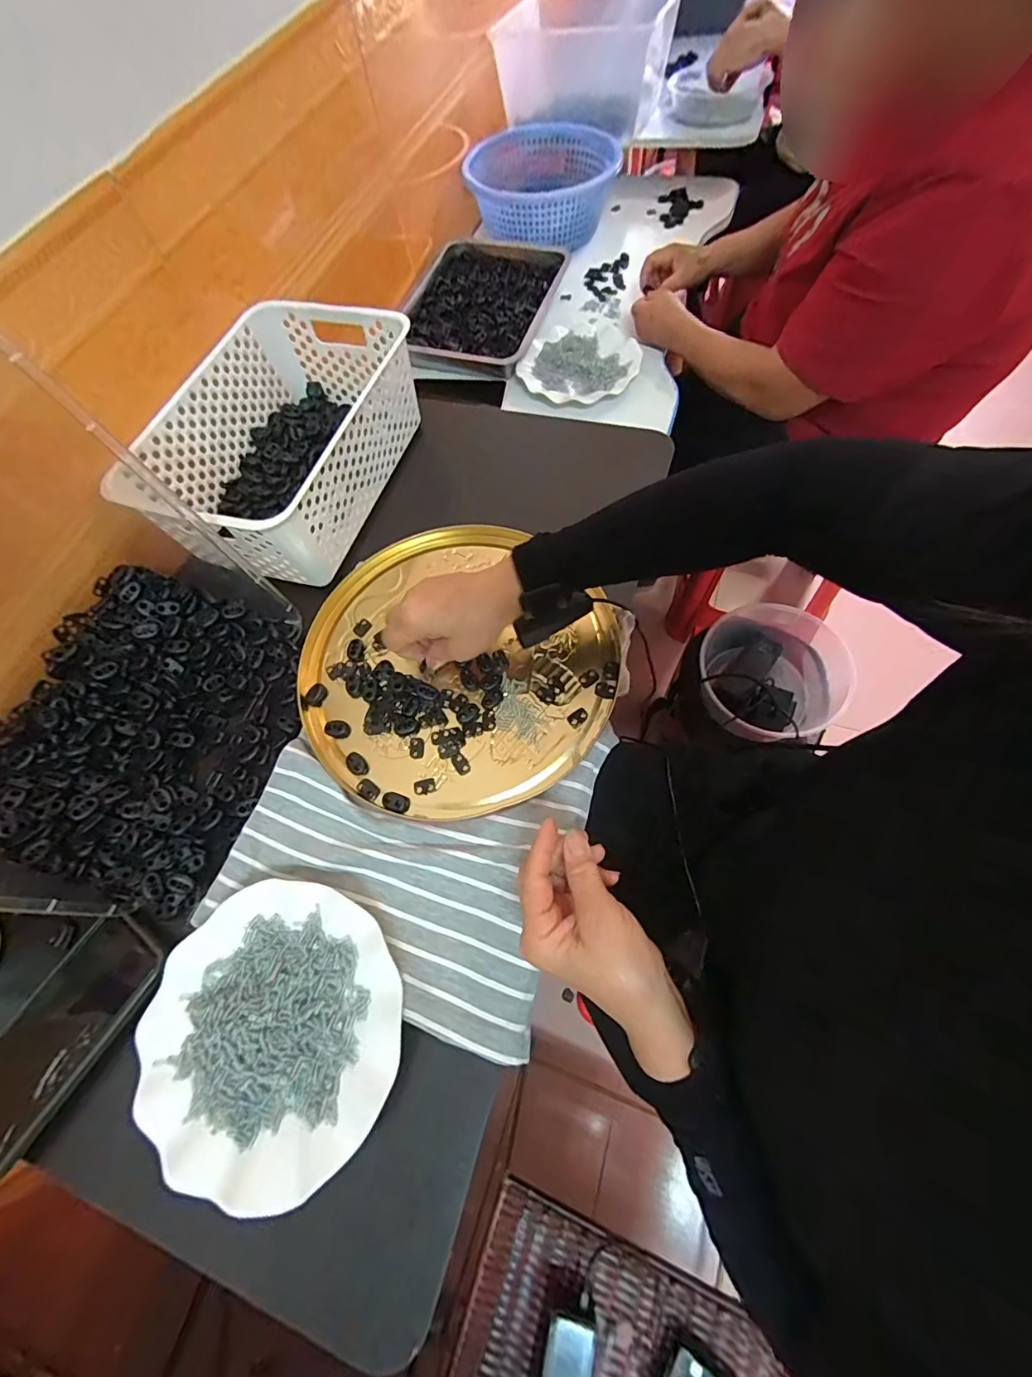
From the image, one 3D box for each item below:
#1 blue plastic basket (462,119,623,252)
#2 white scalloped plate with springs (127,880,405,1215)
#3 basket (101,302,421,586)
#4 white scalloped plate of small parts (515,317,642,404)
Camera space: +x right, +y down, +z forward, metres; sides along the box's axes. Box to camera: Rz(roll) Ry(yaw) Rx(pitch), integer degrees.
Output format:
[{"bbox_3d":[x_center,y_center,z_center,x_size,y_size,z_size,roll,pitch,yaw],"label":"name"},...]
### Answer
[{"bbox_3d":[0.049,-0.923,0.898,0.261,0.082,0.261,14,67,11],"label":"blue plastic basket"},{"bbox_3d":[-0.171,0.240,0.350,0.178,0.017,0.179,-1,66,2],"label":"white scalloped plate with springs"},{"bbox_3d":[-0.252,-0.271,0.538,0.201,0.098,0.302,13,67,11],"label":"basket"},{"bbox_3d":[0.097,-0.510,0.767,0.180,0.013,0.174,-2,65,4],"label":"white scalloped plate of small parts"}]

